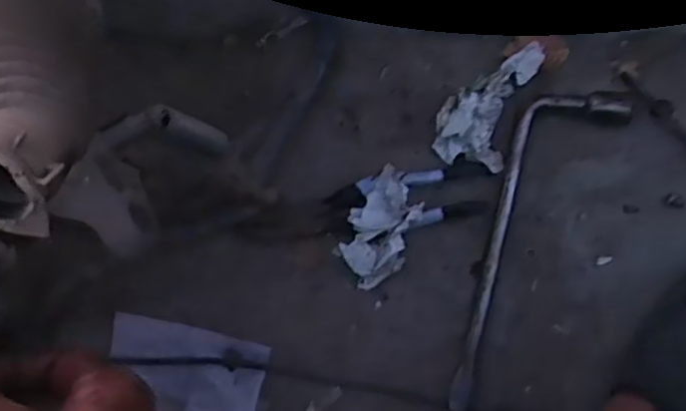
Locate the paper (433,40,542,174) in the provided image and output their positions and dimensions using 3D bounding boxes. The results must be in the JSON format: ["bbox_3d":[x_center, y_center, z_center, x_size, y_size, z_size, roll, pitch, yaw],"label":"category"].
[{"bbox_3d":[0.108,-0.078,0.538,0.057,0.028,0.097,20,92,12],"label":"paper"}]

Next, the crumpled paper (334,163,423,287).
[{"bbox_3d":[0.029,0.019,0.547,0.051,0.037,0.090,31,94,11],"label":"crumpled paper"}]

